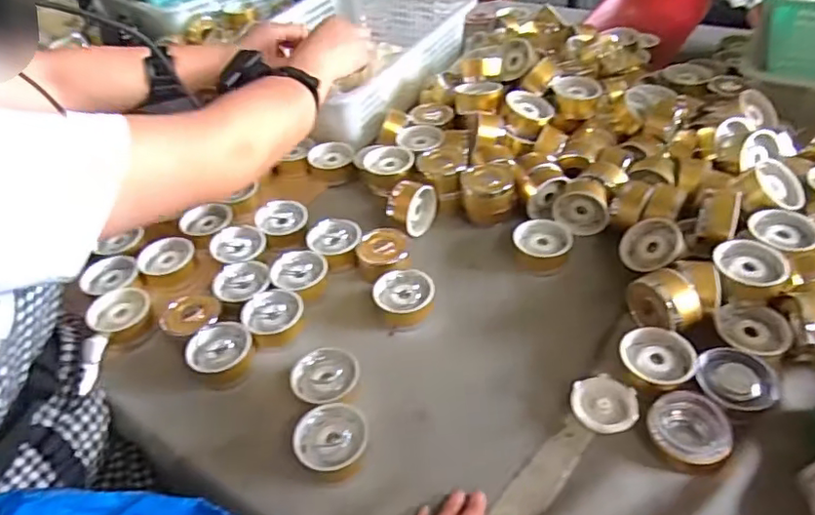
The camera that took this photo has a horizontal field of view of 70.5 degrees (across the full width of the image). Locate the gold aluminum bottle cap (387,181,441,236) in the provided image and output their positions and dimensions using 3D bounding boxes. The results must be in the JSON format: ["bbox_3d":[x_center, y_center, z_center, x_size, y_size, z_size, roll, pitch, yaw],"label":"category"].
[{"bbox_3d":[0.005,-0.067,0.777,0.044,0.068,0.072,16,47,24],"label":"gold aluminum bottle cap"}]

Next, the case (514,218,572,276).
[{"bbox_3d":[0.167,-0.012,0.717,0.071,0.032,0.073,6,44,15],"label":"case"}]

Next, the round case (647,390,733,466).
[{"bbox_3d":[0.253,0.152,0.517,0.066,0.028,0.058,-1,42,7],"label":"round case"}]

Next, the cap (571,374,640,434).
[{"bbox_3d":[0.189,0.142,0.554,0.059,0.020,0.059,-4,42,4],"label":"cap"}]

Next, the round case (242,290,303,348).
[{"bbox_3d":[-0.153,0.067,0.661,0.065,0.032,0.066,-4,42,4],"label":"round case"}]

